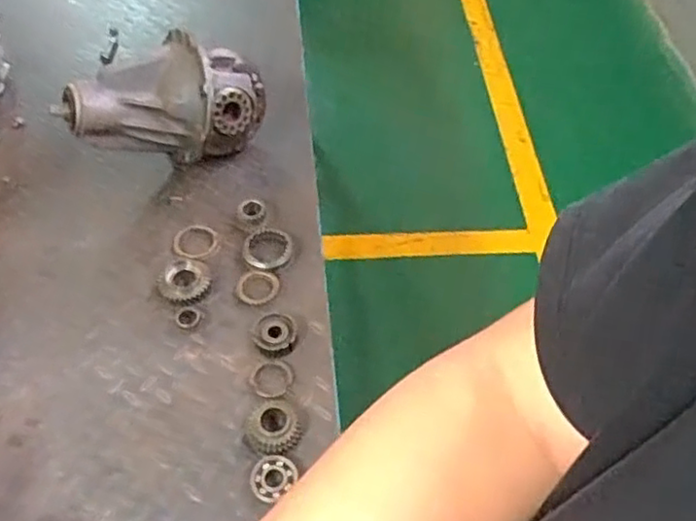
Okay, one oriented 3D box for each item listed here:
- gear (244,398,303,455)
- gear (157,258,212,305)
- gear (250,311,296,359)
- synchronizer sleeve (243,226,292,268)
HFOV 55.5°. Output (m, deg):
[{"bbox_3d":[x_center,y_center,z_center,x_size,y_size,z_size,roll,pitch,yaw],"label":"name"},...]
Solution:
[{"bbox_3d":[-0.086,0.190,0.758,0.063,0.020,0.067,1,52,-2],"label":"gear"},{"bbox_3d":[-0.217,0.027,0.884,0.066,0.020,0.068,1,52,-2],"label":"gear"},{"bbox_3d":[-0.096,0.096,0.848,0.056,0.019,0.059,1,52,-2],"label":"gear"},{"bbox_3d":[-0.112,-0.018,0.924,0.066,0.018,0.075,-1,53,-4],"label":"synchronizer sleeve"}]

